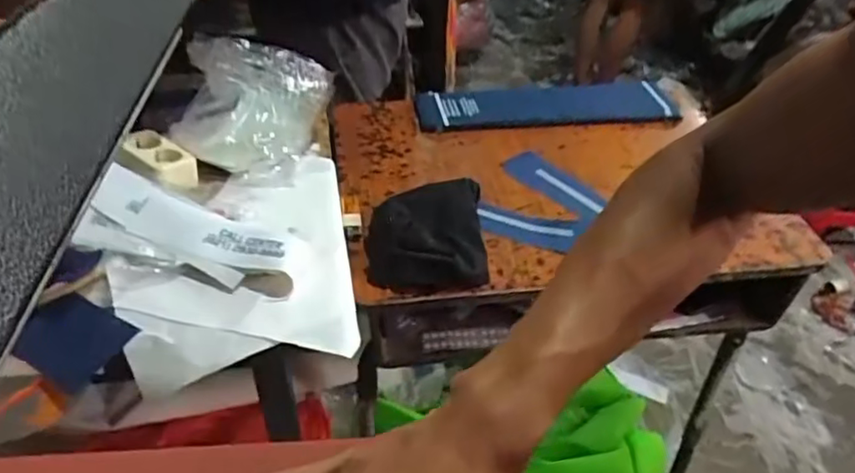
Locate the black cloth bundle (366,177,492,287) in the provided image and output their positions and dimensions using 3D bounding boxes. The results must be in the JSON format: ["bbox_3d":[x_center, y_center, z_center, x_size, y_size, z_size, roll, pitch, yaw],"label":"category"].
[{"bbox_3d":[0.000,-0.011,0.750,0.139,0.062,0.165,-1,39,-5],"label":"black cloth bundle"}]

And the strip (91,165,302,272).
[{"bbox_3d":[-0.268,-0.016,0.693,0.255,0.049,0.081,12,40,11],"label":"strip"}]

